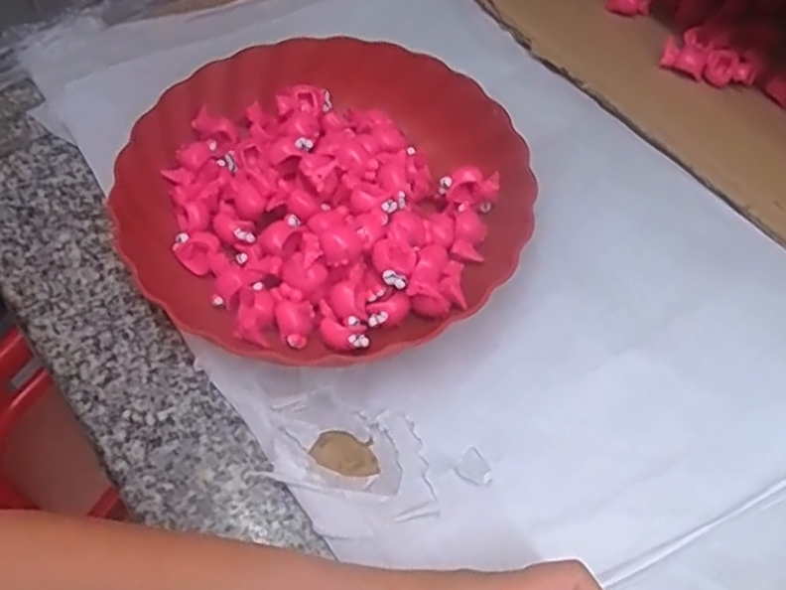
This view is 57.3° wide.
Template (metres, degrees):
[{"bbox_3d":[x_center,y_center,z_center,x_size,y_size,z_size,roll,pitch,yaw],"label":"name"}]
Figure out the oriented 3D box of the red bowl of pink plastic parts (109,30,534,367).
[{"bbox_3d":[-0.043,-0.070,0.456,0.240,0.068,0.228,1,59,-2],"label":"red bowl of pink plastic parts"}]

